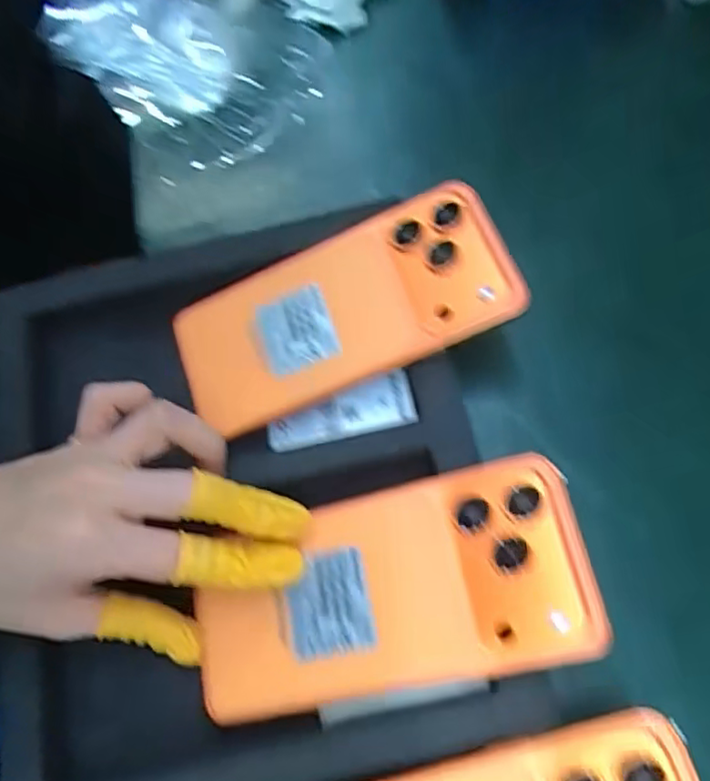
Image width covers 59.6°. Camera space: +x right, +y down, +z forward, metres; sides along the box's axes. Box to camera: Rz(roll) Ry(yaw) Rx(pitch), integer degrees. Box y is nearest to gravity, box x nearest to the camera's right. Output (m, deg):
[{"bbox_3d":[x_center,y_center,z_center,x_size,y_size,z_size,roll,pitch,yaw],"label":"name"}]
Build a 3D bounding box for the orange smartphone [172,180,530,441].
[{"bbox_3d":[-0.008,-0.038,0.300,0.163,0.017,0.075,-23,74,8],"label":"orange smartphone"}]

